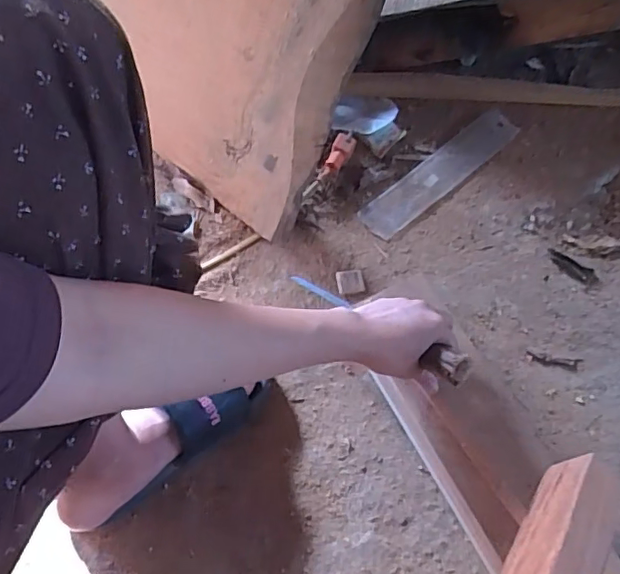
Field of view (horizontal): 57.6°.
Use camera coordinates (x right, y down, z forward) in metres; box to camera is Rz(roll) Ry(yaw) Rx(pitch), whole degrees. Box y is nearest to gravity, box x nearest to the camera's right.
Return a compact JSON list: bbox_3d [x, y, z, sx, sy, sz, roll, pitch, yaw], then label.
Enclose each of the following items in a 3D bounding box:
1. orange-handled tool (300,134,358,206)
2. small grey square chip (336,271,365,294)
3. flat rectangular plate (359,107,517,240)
[{"bbox_3d":[0.026,-0.159,0.743,0.024,0.023,0.111,29,72,14],"label":"orange-handled tool"},{"bbox_3d":[0.050,-0.005,0.700,0.033,0.007,0.031,-11,67,-1],"label":"small grey square chip"},{"bbox_3d":[0.179,-0.157,0.767,0.257,0.005,0.058,-39,70,-12],"label":"flat rectangular plate"}]

